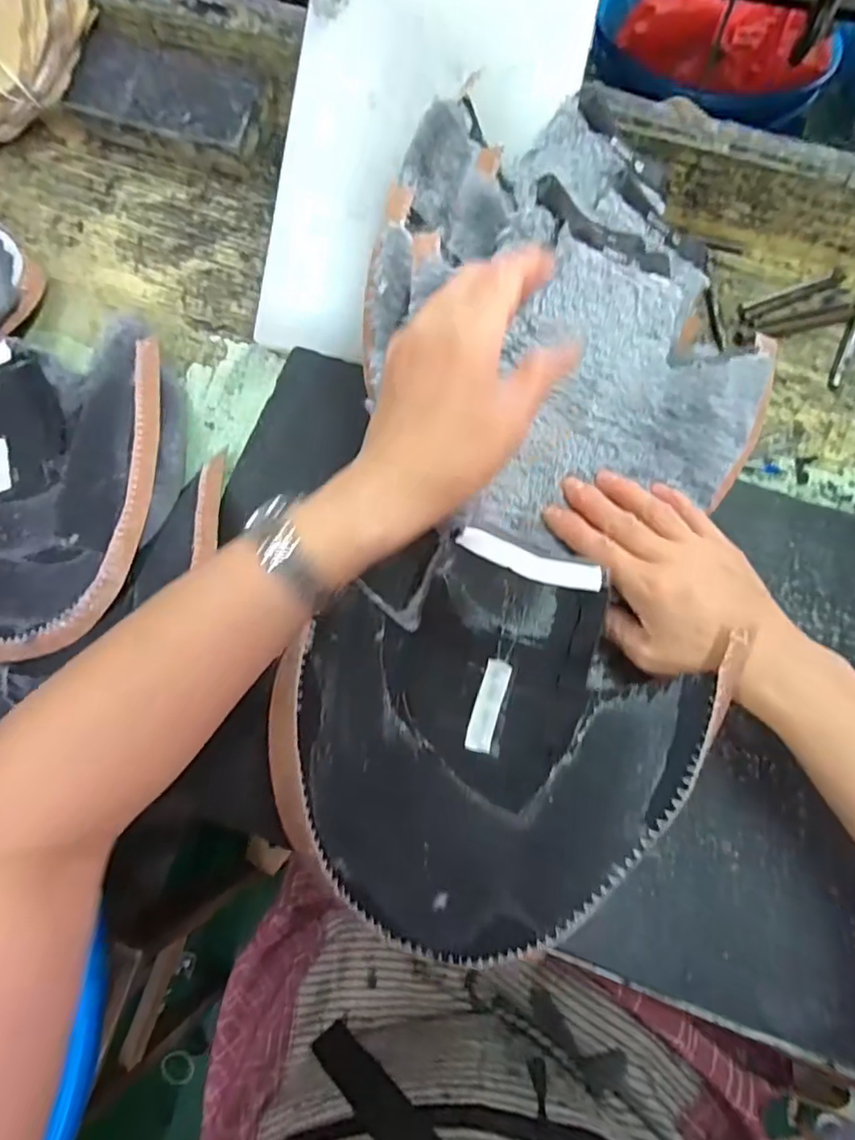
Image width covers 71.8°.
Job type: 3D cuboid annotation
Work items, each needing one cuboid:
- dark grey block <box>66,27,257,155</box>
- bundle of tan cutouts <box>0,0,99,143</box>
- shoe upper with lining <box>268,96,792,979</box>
[{"bbox_3d":[-0.212,-0.390,0.484,0.149,0.018,0.071,18,88,4],"label":"dark grey block"},{"bbox_3d":[-0.338,-0.405,0.480,0.057,0.047,0.166,45,99,13],"label":"bundle of tan cutouts"},{"bbox_3d":[0.063,-0.045,0.337,0.228,0.056,0.478,13,79,5],"label":"shoe upper with lining"}]

